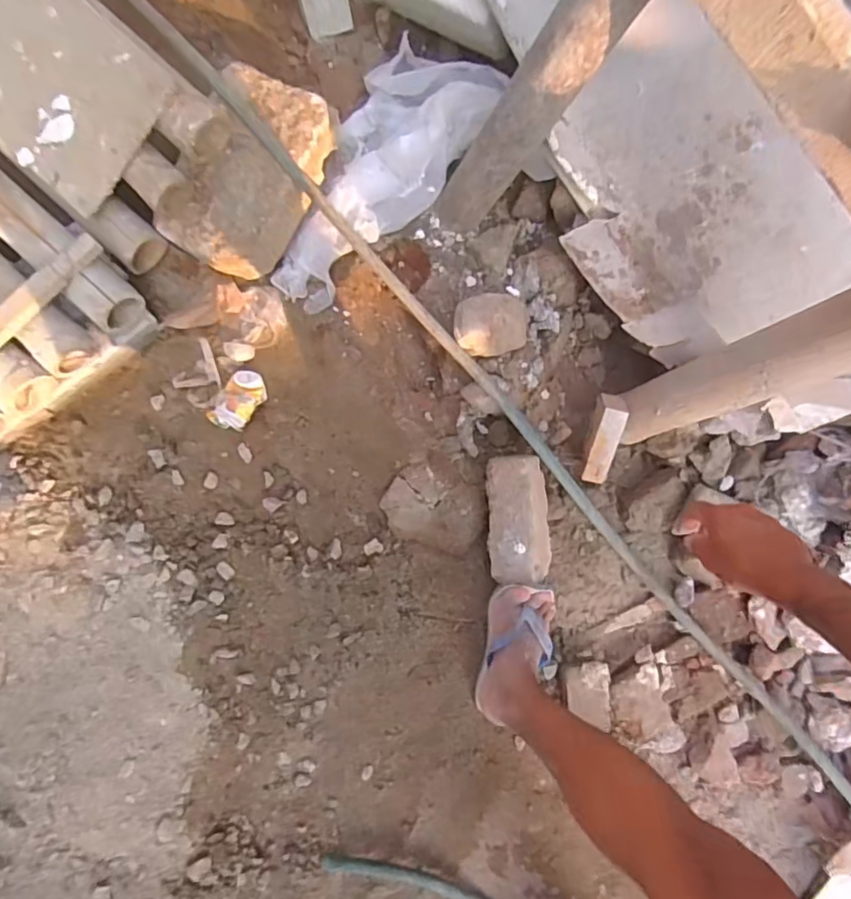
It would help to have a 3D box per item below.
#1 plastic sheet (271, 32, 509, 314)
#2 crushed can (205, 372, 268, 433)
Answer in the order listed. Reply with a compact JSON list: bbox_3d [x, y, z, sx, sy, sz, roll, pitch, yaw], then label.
[{"bbox_3d":[-0.095,-0.455,0.923,0.440,0.076,0.216,-42,66,14],"label":"plastic sheet"},{"bbox_3d":[-0.304,-0.078,0.915,0.063,0.040,0.103,33,88,-1],"label":"crushed can"}]

